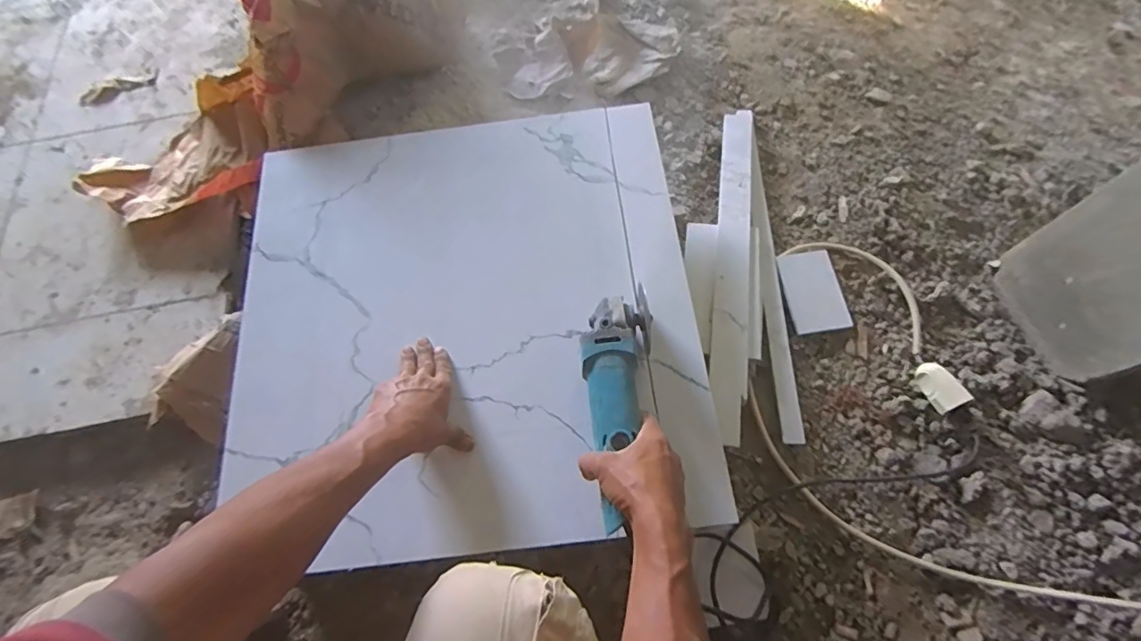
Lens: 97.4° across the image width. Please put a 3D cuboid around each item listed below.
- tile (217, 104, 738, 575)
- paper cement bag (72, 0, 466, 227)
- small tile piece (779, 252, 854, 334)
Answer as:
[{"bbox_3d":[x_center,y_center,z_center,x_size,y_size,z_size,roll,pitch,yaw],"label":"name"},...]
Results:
[{"bbox_3d":[-0.144,-0.012,0.662,0.590,0.016,0.583,-7,70,1],"label":"tile"},{"bbox_3d":[-0.531,-0.466,0.814,0.348,0.306,0.681,37,74,14],"label":"paper cement bag"},{"bbox_3d":[0.368,-0.044,0.765,0.085,0.011,0.127,-9,68,0],"label":"small tile piece"}]

